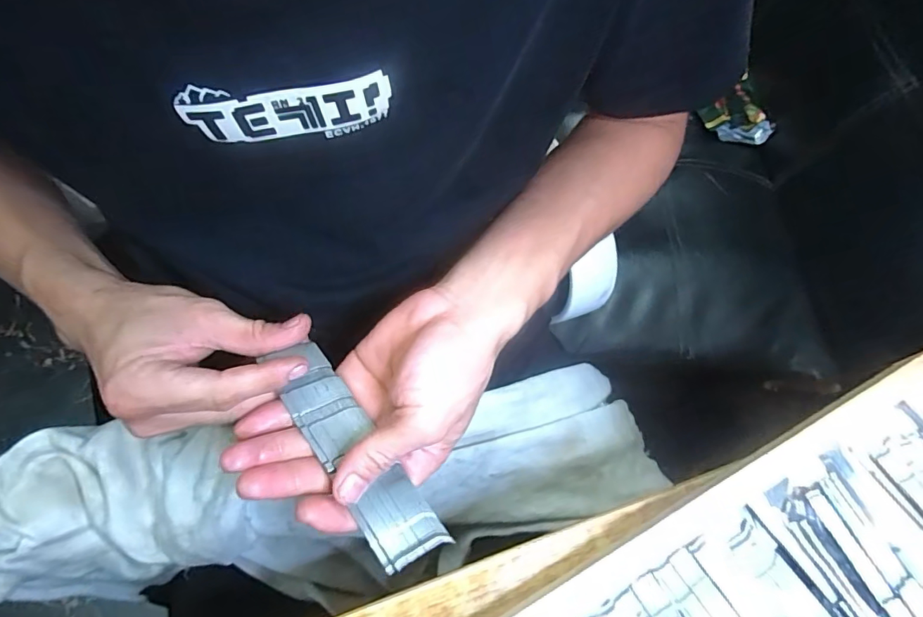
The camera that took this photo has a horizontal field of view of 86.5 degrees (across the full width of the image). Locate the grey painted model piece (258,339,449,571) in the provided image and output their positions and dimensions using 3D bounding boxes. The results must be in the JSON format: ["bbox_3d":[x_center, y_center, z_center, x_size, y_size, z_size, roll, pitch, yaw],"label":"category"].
[{"bbox_3d":[-0.061,0.078,0.274,0.034,0.009,0.135,-32,75,-17],"label":"grey painted model piece"}]

